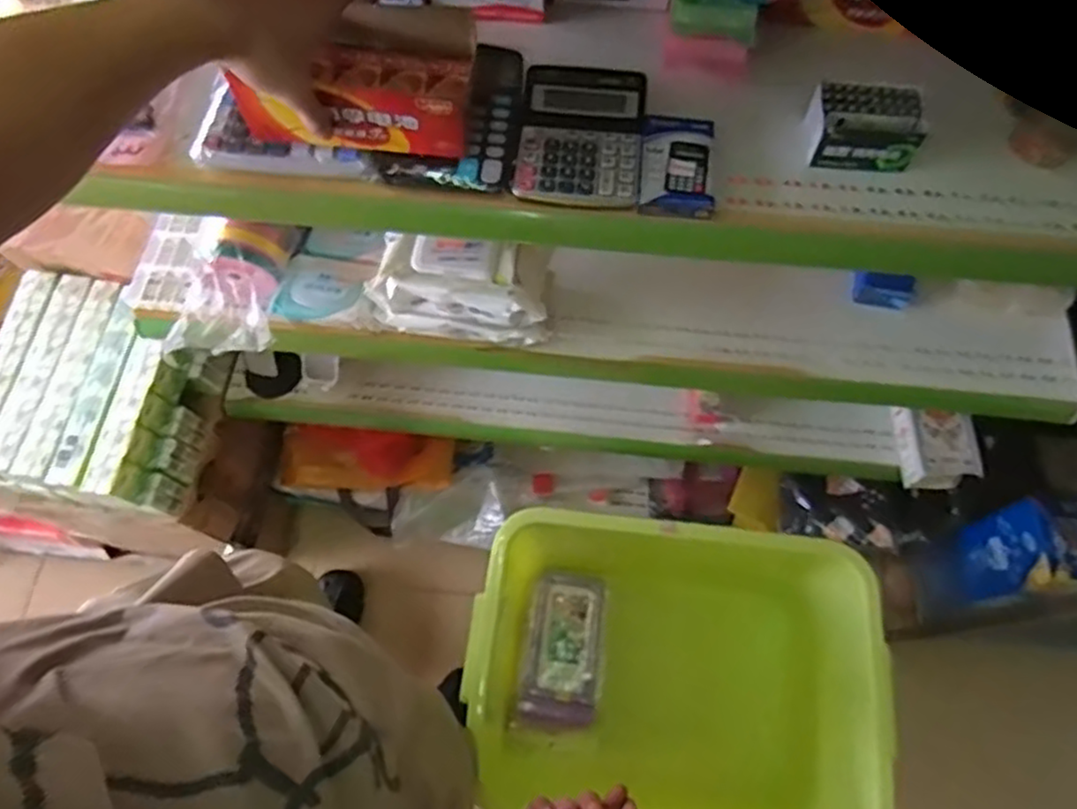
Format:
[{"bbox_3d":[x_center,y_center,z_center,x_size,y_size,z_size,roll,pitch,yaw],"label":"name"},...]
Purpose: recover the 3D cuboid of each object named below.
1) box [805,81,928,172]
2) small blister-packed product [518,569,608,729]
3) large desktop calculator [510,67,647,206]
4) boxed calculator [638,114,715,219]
[{"bbox_3d":[0.291,-0.250,0.632,0.090,0.042,0.065,6,68,3],"label":"box"},{"bbox_3d":[0.044,0.387,1.125,0.118,0.038,0.233,10,68,5],"label":"small blister-packed product"},{"bbox_3d":[0.039,-0.248,0.642,0.111,0.018,0.139,5,68,3],"label":"large desktop calculator"},{"bbox_3d":[0.125,-0.217,0.634,0.066,0.012,0.104,4,67,3],"label":"boxed calculator"}]

